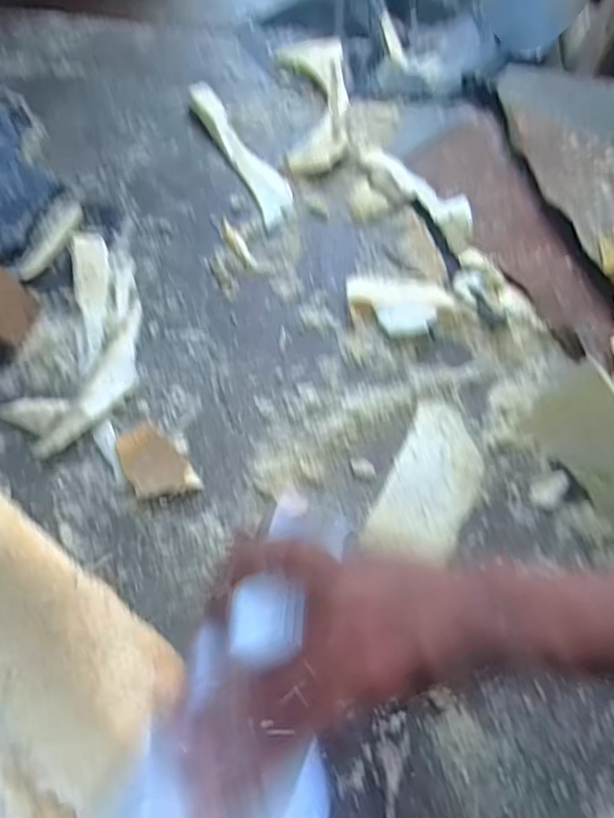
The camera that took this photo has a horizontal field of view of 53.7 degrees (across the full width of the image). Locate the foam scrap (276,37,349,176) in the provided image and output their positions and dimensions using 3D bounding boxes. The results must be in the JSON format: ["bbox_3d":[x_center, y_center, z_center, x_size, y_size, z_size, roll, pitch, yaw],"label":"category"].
[{"bbox_3d":[0.011,-0.389,0.774,0.080,0.025,0.222,-4,67,-4],"label":"foam scrap"}]

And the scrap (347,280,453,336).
[{"bbox_3d":[0.101,-0.112,0.659,0.112,0.021,0.070,-1,67,-2],"label":"scrap"}]

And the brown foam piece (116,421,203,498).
[{"bbox_3d":[-0.145,0.051,0.572,0.053,0.016,0.083,-34,72,-15],"label":"brown foam piece"}]

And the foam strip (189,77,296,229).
[{"bbox_3d":[-0.080,-0.321,0.747,0.048,0.023,0.232,-27,71,-13],"label":"foam strip"}]

